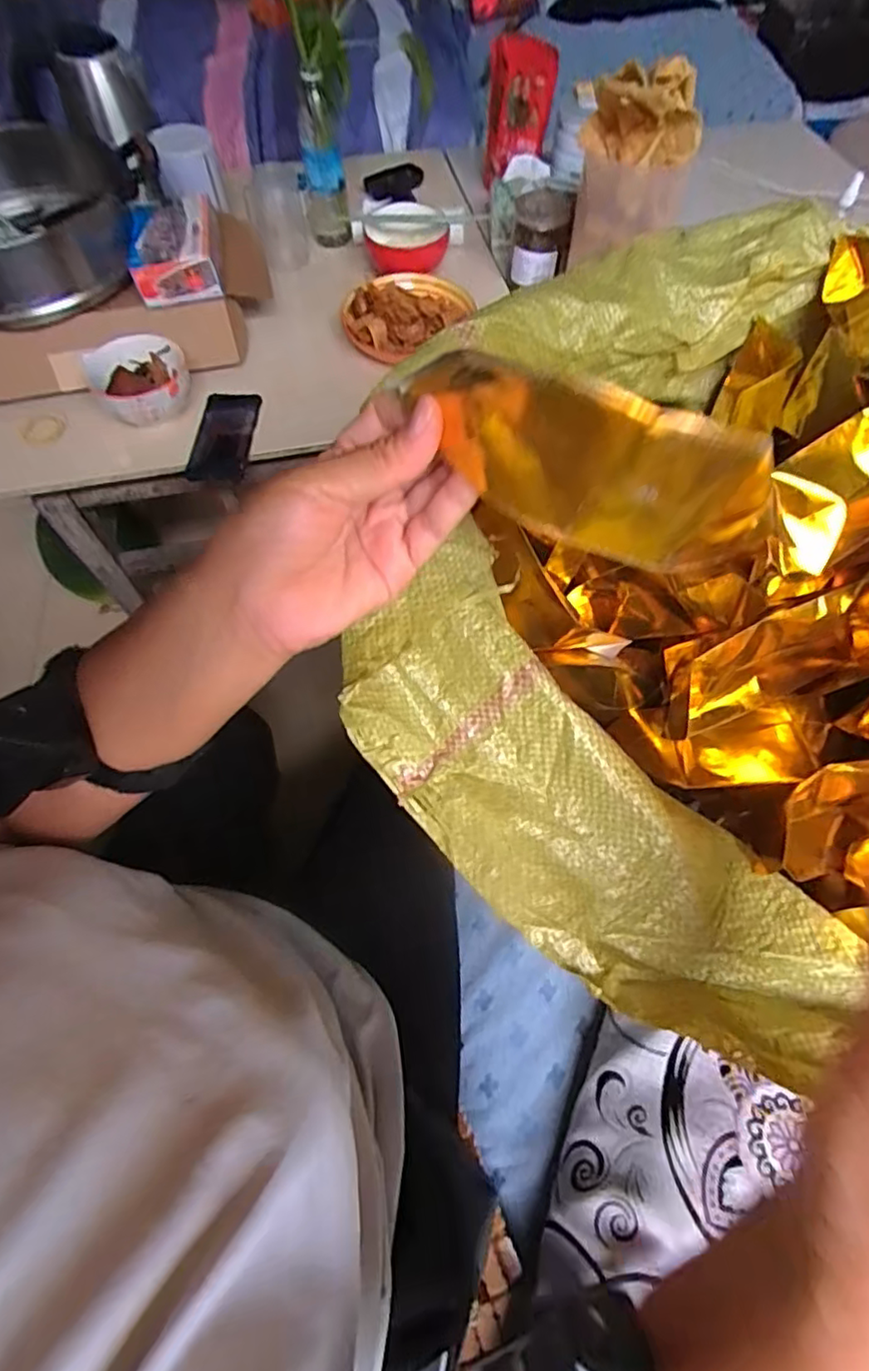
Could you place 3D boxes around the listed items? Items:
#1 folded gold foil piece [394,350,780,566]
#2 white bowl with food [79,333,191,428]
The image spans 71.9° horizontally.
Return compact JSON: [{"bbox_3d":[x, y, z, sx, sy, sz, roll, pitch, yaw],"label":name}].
[{"bbox_3d":[0.054,-0.084,0.218,0.137,0.064,0.027,22,65,10],"label":"folded gold foil piece"},{"bbox_3d":[-0.401,-0.418,0.819,0.123,0.057,0.133,0,63,0],"label":"white bowl with food"}]

